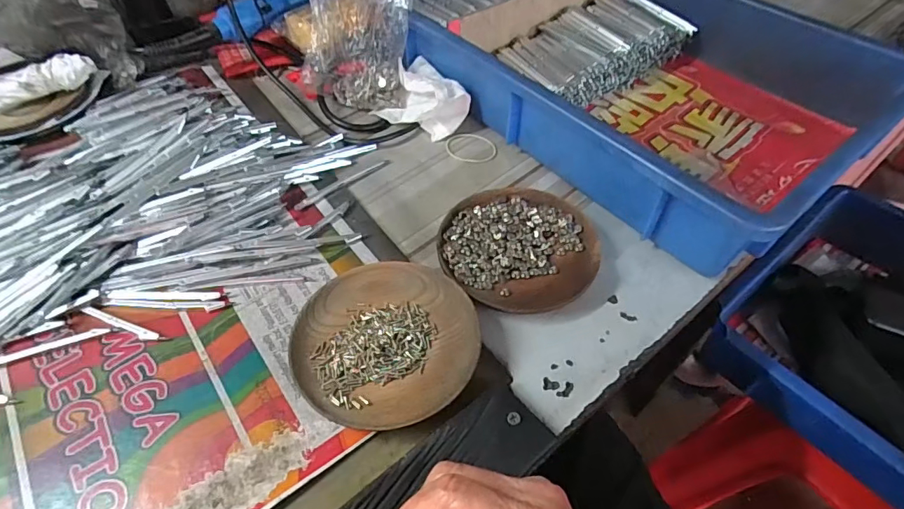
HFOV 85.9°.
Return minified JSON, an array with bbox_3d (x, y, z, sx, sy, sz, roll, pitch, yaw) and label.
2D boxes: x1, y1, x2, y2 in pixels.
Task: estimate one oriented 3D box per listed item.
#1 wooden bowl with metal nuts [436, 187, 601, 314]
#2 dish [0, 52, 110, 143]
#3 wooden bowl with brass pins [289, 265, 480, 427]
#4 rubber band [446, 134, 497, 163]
[{"bbox_3d":[0.049,-0.006,0.364,0.113,0.018,0.113,1,51,-1],"label":"wooden bowl with metal nuts"},{"bbox_3d":[-0.417,-0.154,0.461,0.123,0.038,0.112,1,51,-1],"label":"dish"},{"bbox_3d":[-0.042,0.054,0.312,0.112,0.020,0.114,1,51,-1],"label":"wooden bowl with brass pins"},{"bbox_3d":[0.018,-0.100,0.452,0.048,0.004,0.038,23,54,16],"label":"rubber band"}]

